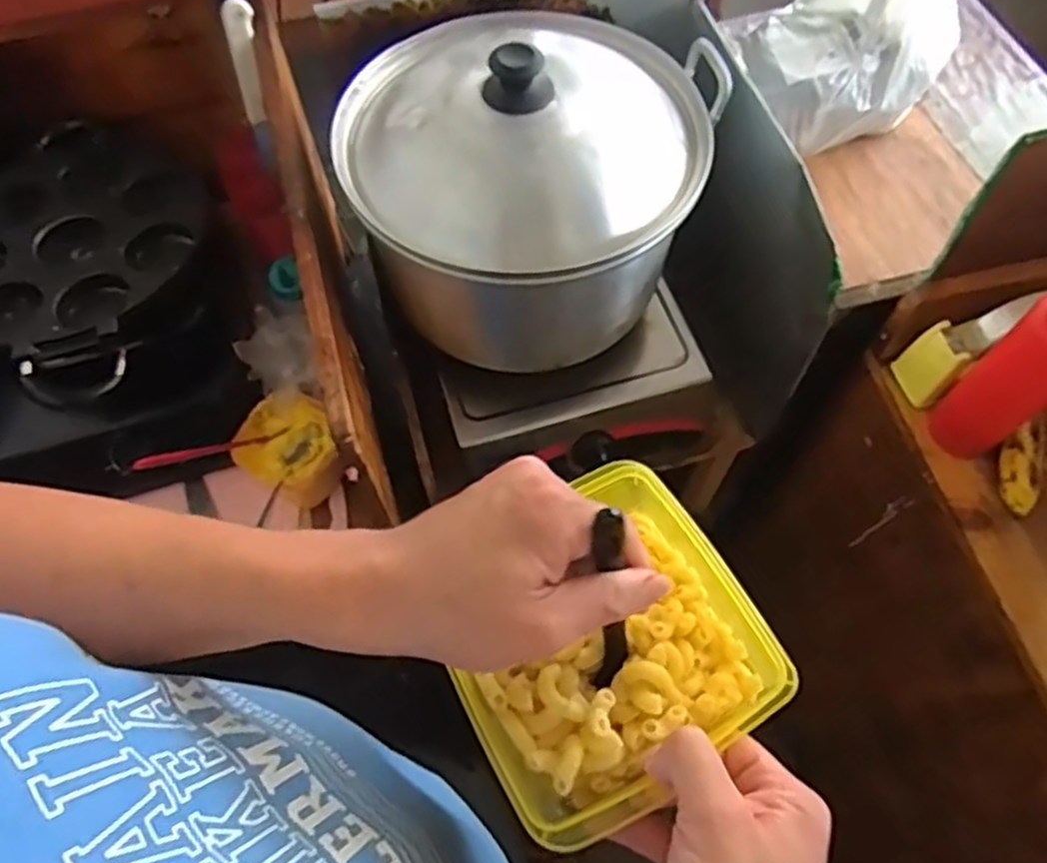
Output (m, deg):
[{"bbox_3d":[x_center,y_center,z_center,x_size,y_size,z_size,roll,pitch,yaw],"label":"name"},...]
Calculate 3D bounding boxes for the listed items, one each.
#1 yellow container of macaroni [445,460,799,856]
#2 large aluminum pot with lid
[{"bbox_3d":[0.040,0.100,0.383,0.147,0.052,0.143,-29,66,-11],"label":"yellow container of macaroni"},{"bbox_3d":[0.005,-0.245,0.709,0.310,0.230,0.300,-1,64,3],"label":"large aluminum pot with lid"}]

